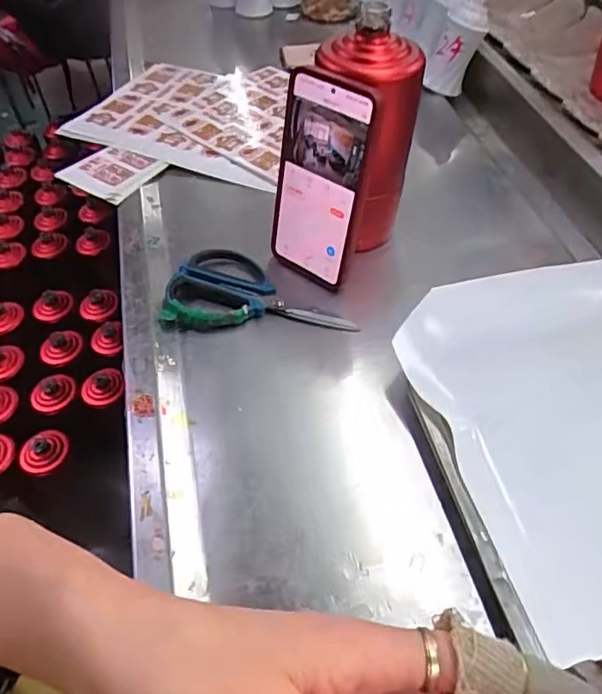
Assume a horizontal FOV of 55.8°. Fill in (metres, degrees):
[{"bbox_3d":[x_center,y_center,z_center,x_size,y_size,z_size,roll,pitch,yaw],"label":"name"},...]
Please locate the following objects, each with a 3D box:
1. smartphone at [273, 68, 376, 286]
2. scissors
[{"bbox_3d":[0.012,-0.130,0.464,0.081,0.163,0.011,34,46,26],"label":"smartphone"},{"bbox_3d":[-0.034,-0.054,0.495,0.161,0.012,0.086,4,51,6],"label":"scissors"}]

